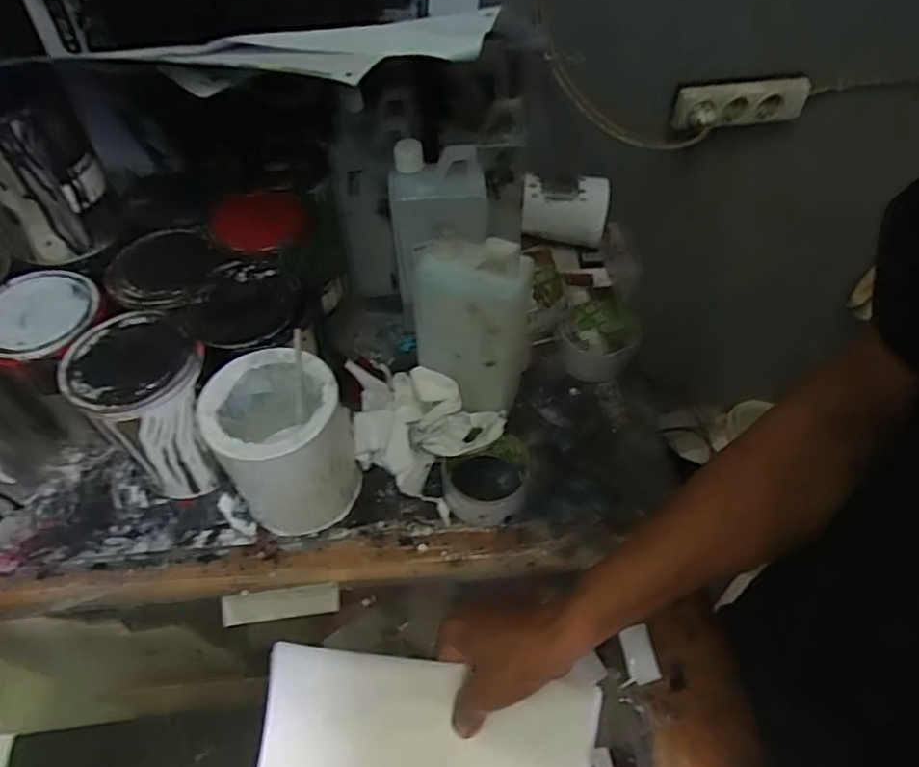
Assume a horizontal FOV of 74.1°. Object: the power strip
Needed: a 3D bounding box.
[{"bbox_3d":[0.416,-0.411,0.897,0.206,0.065,0.034,-12,53,-9],"label":"power strip"}]

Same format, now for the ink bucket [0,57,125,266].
[{"bbox_3d":[-0.384,-0.195,0.548,0.106,0.146,0.096,-20,55,-15],"label":"ink bucket"}]

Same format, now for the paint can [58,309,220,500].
[{"bbox_3d":[-0.273,0.026,0.565,0.101,0.162,0.099,0,52,0],"label":"paint can"}]

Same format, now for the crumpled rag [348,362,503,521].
[{"bbox_3d":[-0.055,0.038,0.611,0.182,0.073,0.109,26,57,19],"label":"crumpled rag"}]

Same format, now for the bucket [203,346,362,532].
[{"bbox_3d":[-0.156,0.056,0.554,0.106,0.146,0.110,0,52,0],"label":"bucket"}]

